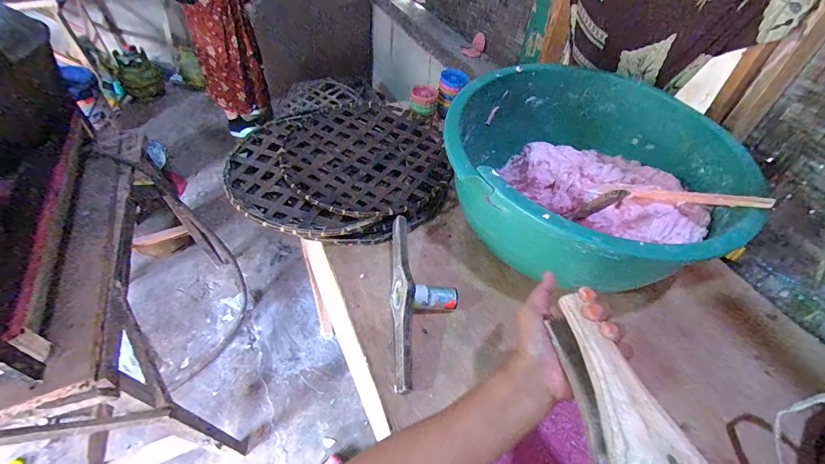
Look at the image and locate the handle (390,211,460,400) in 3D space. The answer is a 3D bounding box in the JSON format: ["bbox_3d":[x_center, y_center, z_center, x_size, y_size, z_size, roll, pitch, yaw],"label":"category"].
[{"bbox_3d":[0.017,0.096,0.549,0.096,0.070,0.249,2,47,-2],"label":"handle"}]

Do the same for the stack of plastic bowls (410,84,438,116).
[{"bbox_3d":[0.024,-0.298,0.853,0.061,0.049,0.056,8,47,3],"label":"stack of plastic bowls"}]

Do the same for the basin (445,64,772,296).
[{"bbox_3d":[0.277,-0.096,0.617,0.408,0.159,0.418,2,47,-3],"label":"basin"}]

